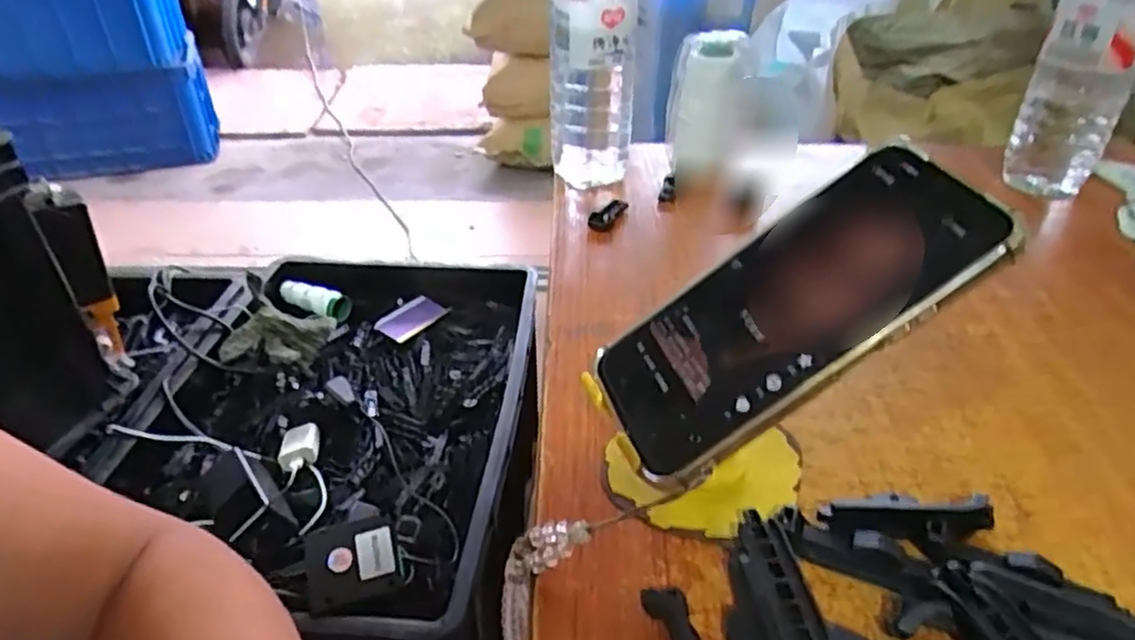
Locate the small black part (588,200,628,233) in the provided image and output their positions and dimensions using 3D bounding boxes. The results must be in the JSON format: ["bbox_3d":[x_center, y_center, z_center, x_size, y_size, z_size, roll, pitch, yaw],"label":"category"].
[{"bbox_3d":[0.032,-0.083,0.550,0.012,0.013,0.042,20,40,25],"label":"small black part"}]

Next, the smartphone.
[{"bbox_3d":[0.089,-0.005,0.291,0.166,0.008,0.080,-37,41,9],"label":"smartphone"}]

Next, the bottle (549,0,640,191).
[{"bbox_3d":[0.020,-0.215,0.567,0.066,0.208,0.064,2,35,2],"label":"bottle"}]

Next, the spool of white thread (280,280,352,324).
[{"bbox_3d":[-0.374,-0.025,1.031,0.122,0.032,0.045,13,38,18],"label":"spool of white thread"}]

